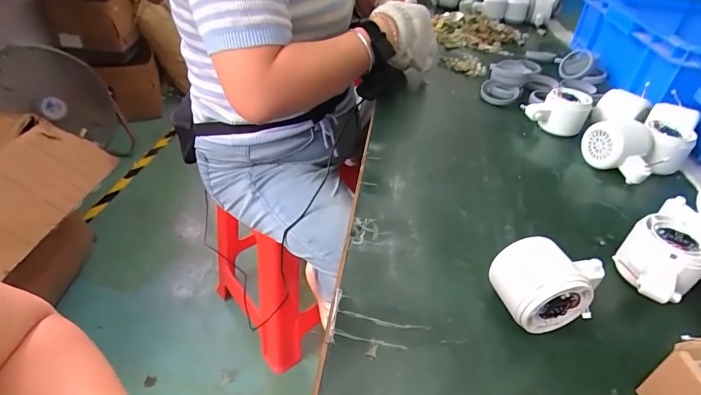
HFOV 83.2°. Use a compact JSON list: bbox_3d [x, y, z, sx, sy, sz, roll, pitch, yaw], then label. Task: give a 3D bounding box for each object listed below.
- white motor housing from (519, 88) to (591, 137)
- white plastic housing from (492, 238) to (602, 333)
[{"bbox_3d":[0.296,-0.125,0.569,0.080,0.055,0.050,3,39,-4],"label":"white motor housing"},{"bbox_3d":[0.153,0.066,0.306,0.081,0.063,0.050,-3,40,-11],"label":"white plastic housing"}]

